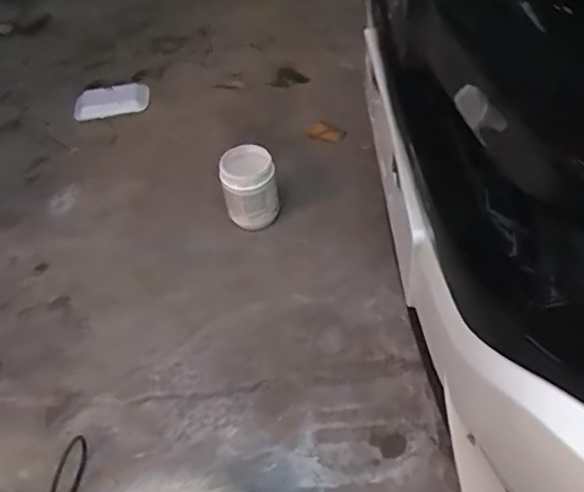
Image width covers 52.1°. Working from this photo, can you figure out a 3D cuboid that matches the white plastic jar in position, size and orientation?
[{"bbox_3d":[-0.082,-0.114,1.120,0.100,0.130,0.115,-10,48,-6],"label":"white plastic jar"}]

